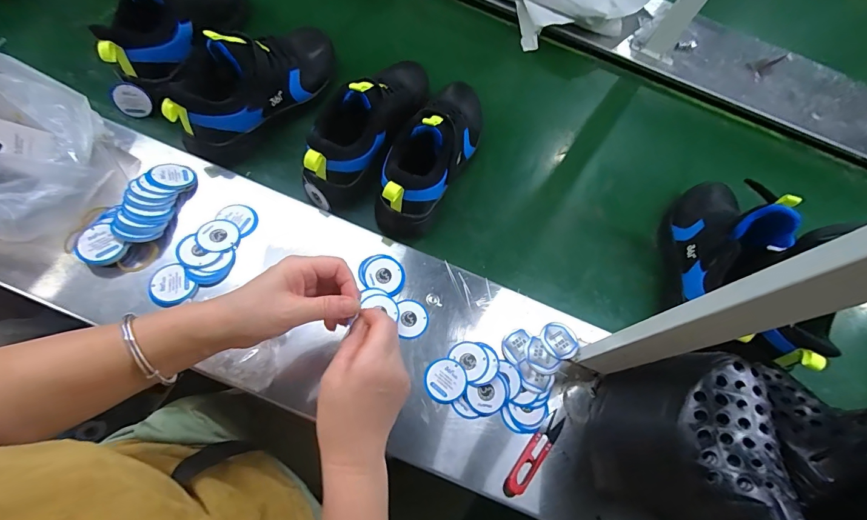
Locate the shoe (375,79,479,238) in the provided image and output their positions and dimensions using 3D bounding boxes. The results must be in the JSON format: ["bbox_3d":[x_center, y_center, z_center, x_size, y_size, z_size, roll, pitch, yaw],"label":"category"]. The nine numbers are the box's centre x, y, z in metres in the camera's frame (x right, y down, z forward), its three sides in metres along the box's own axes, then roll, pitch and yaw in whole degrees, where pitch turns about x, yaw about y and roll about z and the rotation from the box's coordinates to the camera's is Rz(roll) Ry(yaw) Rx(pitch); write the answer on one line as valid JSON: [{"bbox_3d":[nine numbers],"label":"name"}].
[{"bbox_3d":[0.009,-0.176,0.571,0.081,0.139,0.301,24,62,9],"label":"shoe"}]

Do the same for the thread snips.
[{"bbox_3d":[0.116,0.221,0.444,0.021,0.009,0.107,43,63,13],"label":"thread snips"}]

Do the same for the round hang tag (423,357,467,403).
[{"bbox_3d":[0.014,0.142,0.460,0.048,0.004,0.048,-19,70,-12],"label":"round hang tag"}]

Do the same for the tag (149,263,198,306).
[{"bbox_3d":[-0.303,0.030,0.449,0.043,0.008,0.045,6,75,-23],"label":"tag"}]

